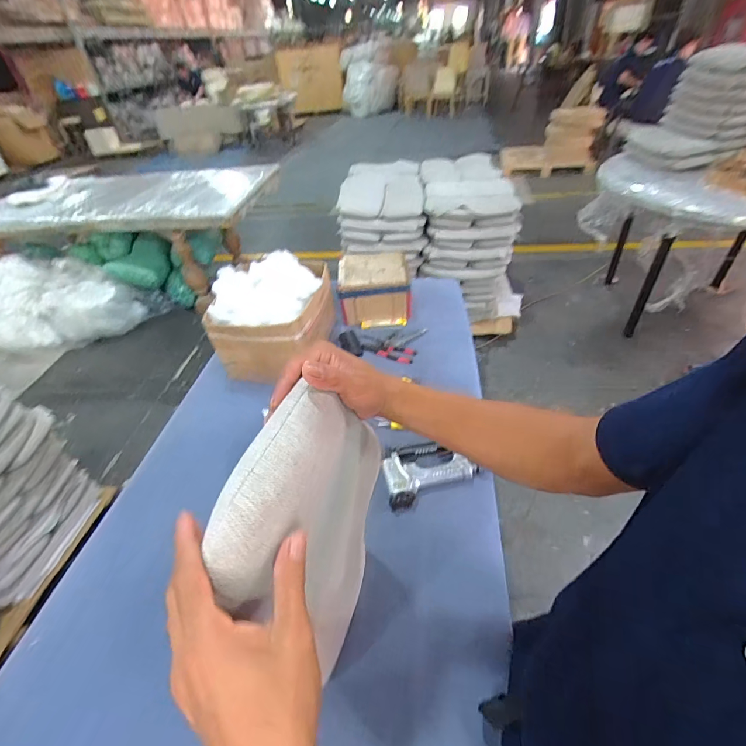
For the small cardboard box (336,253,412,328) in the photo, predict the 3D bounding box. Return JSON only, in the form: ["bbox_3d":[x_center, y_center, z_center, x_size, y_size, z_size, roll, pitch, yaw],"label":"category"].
[{"bbox_3d":[0.005,-0.267,1.195,0.218,0.140,0.229,-7,41,0],"label":"small cardboard box"}]

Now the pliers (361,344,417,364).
[{"bbox_3d":[0.040,-0.058,1.045,0.153,0.012,0.063,12,45,21],"label":"pliers"}]

